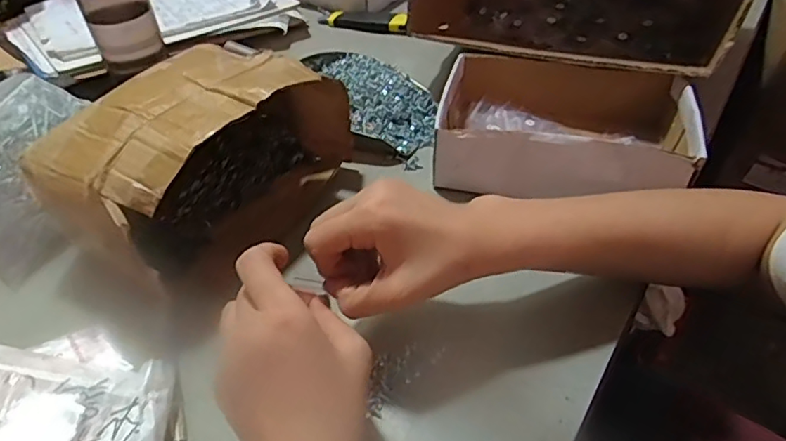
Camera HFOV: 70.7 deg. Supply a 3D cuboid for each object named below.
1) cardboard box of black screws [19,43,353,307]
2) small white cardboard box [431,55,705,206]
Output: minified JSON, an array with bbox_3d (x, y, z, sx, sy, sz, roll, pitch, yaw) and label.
[{"bbox_3d":[-0.166,-0.052,0.478,0.152,0.132,0.218,17,47,21],"label":"cardboard box of black screws"},{"bbox_3d":[0.165,-0.093,0.548,0.225,0.071,0.153,8,45,12],"label":"small white cardboard box"}]

